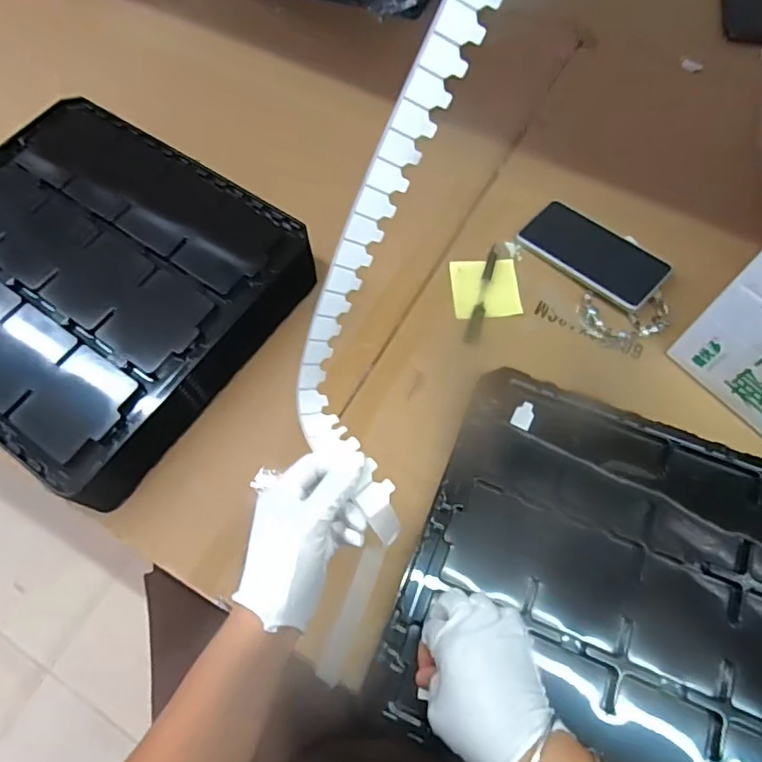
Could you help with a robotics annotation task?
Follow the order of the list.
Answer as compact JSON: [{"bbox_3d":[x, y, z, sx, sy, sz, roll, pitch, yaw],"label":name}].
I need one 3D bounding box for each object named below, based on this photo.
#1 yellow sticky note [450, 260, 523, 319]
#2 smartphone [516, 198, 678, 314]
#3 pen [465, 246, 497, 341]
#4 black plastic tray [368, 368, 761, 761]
[{"bbox_3d":[0.122,-0.109,0.644,0.076,0.007,0.078,-3,67,1],"label":"yellow sticky note"},{"bbox_3d":[0.247,-0.149,0.642,0.078,0.009,0.162,-45,67,-10],"label":"smartphone"},{"bbox_3d":[0.120,-0.104,0.643,0.015,0.014,0.132,15,68,8],"label":"pen"},{"bbox_3d":[0.222,0.185,0.484,0.373,0.026,0.319,20,69,10],"label":"black plastic tray"}]

